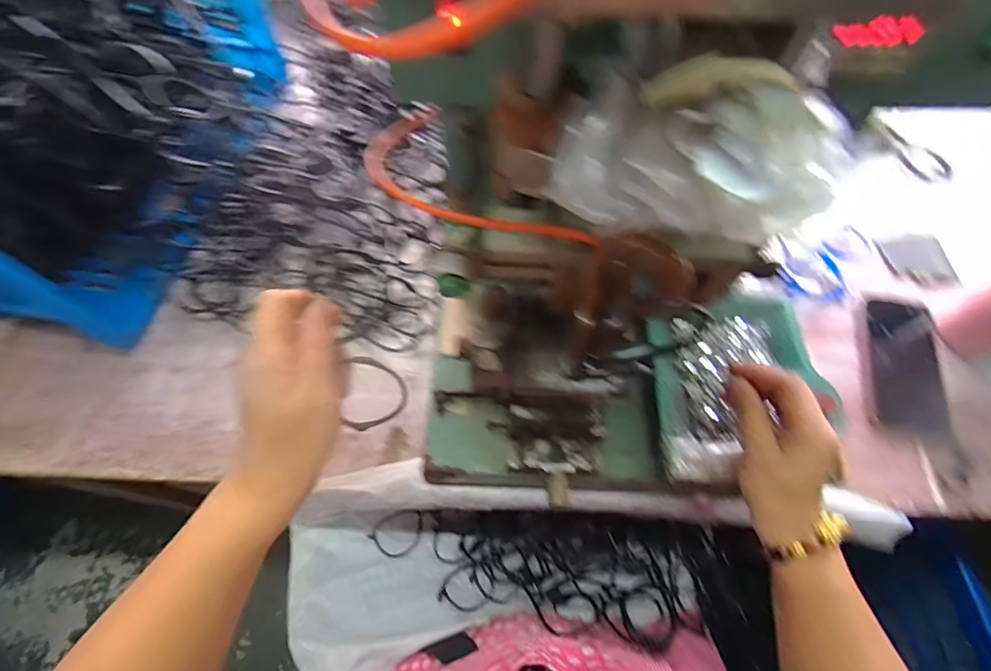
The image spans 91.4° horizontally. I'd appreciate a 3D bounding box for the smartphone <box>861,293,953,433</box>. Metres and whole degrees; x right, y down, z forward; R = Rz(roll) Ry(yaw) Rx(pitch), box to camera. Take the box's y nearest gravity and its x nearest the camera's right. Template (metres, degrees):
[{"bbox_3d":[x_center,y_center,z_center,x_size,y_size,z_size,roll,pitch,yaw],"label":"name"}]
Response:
[{"bbox_3d":[0.451,0.024,0.537,0.080,0.016,0.168,13,63,8],"label":"smartphone"}]

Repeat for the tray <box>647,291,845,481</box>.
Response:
[{"bbox_3d":[0.220,0.037,0.458,0.167,0.031,0.178,-9,62,-3],"label":"tray"}]

